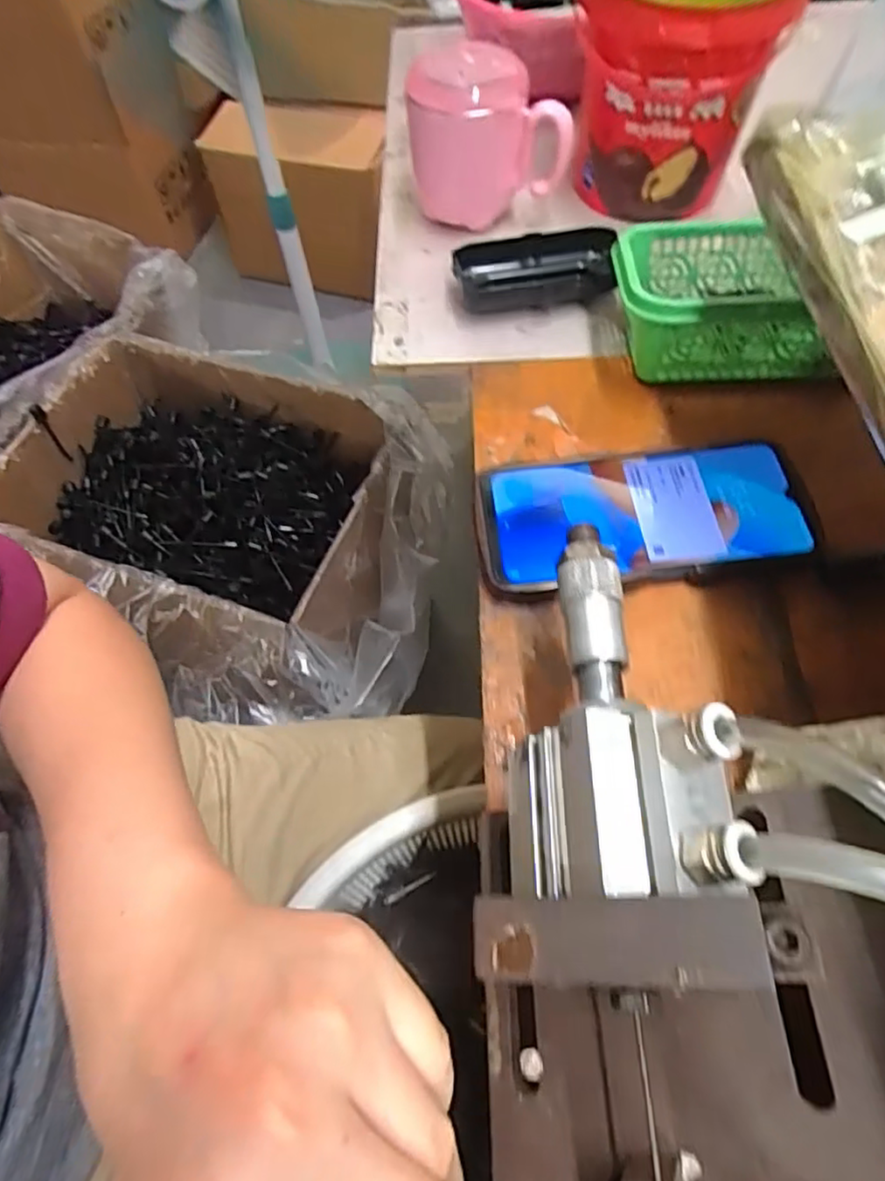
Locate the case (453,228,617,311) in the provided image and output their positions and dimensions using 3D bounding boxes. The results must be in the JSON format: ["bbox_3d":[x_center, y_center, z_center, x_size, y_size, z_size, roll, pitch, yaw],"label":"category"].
[{"bbox_3d":[0.064,-0.213,0.427,0.107,0.023,0.052,-5,61,0],"label":"case"}]

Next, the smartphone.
[{"bbox_3d":[0.101,-0.040,0.328,0.161,0.014,0.074,-7,61,-1],"label":"smartphone"}]

